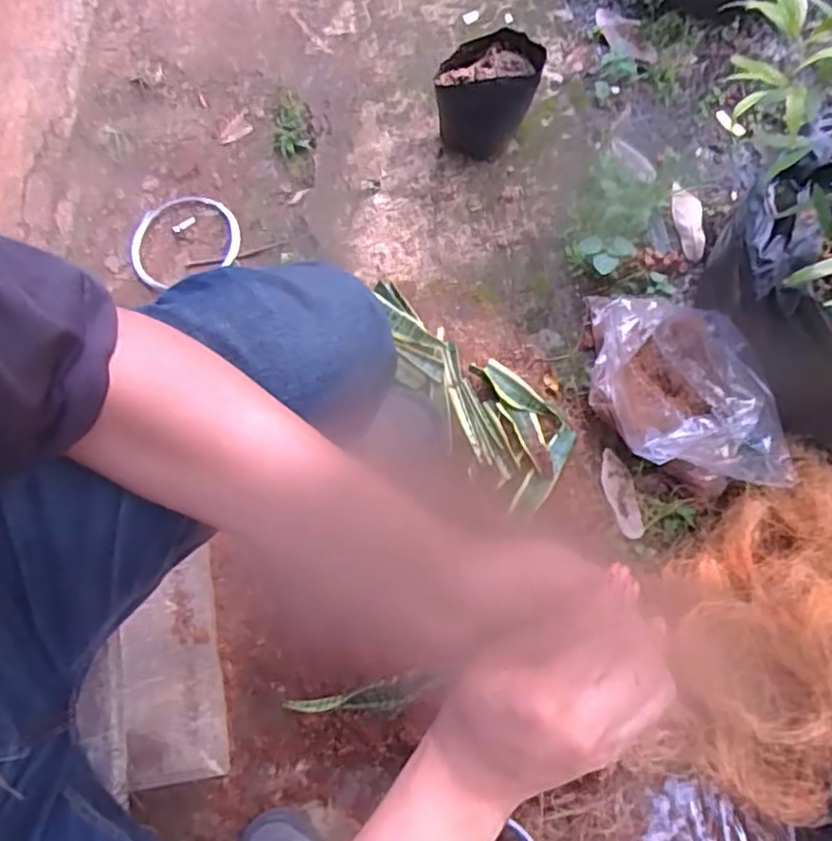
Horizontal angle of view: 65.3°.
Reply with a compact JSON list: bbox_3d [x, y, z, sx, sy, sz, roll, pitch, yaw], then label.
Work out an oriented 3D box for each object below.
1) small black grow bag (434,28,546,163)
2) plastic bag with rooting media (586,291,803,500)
[{"bbox_3d":[0.105,-0.468,0.985,0.142,0.141,0.154,15,75,7],"label":"small black grow bag"},{"bbox_3d":[0.352,-0.042,0.857,0.296,0.120,0.213,26,77,8],"label":"plastic bag with rooting media"}]

